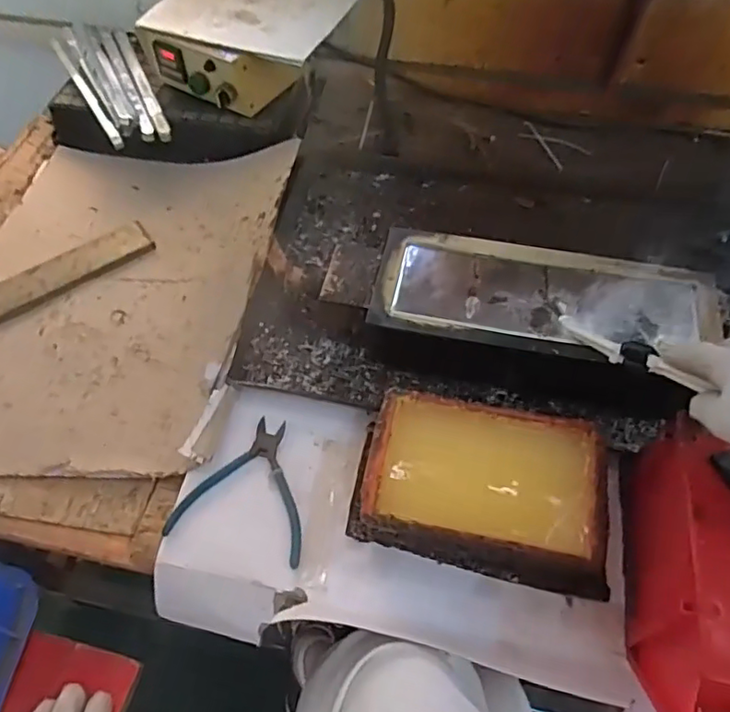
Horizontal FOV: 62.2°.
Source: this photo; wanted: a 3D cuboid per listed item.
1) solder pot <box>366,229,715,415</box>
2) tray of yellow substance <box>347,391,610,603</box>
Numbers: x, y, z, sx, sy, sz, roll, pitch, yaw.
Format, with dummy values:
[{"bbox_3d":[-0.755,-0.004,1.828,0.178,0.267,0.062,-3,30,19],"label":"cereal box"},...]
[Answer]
[{"bbox_3d":[0.181,-0.040,0.642,0.336,0.087,0.155,12,55,8],"label":"solder pot"},{"bbox_3d":[0.105,0.118,0.545,0.214,0.064,0.136,10,55,7],"label":"tray of yellow substance"}]

